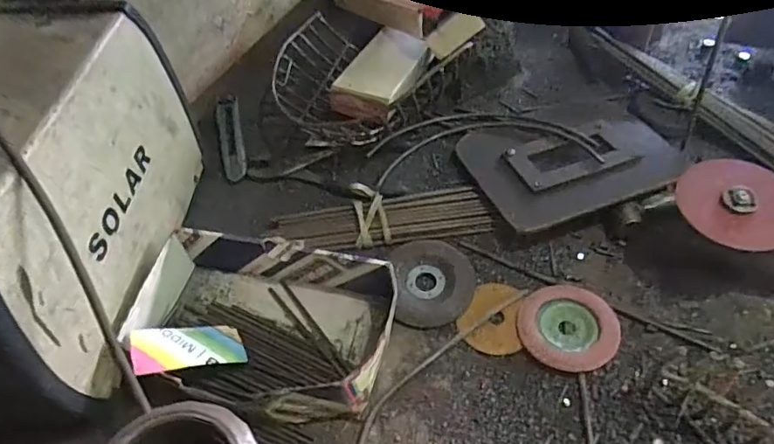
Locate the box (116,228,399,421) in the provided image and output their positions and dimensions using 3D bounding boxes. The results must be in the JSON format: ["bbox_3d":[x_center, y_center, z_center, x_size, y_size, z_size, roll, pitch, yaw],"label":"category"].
[{"bbox_3d":[-0.113,0.094,0.495,0.235,0.062,0.151,7,53,11],"label":"box"}]

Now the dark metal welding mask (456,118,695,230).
[{"bbox_3d":[0.208,-0.076,0.617,0.214,0.029,0.171,-18,53,-8],"label":"dark metal welding mask"}]

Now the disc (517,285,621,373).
[{"bbox_3d":[0.170,0.098,0.501,0.088,0.011,0.083,-3,52,3],"label":"disc"}]

